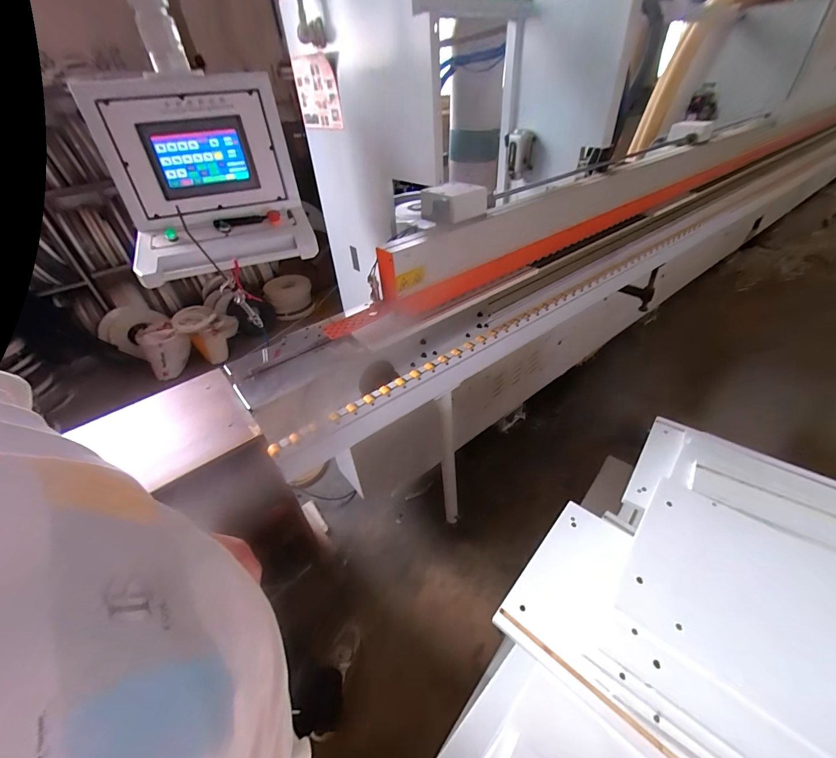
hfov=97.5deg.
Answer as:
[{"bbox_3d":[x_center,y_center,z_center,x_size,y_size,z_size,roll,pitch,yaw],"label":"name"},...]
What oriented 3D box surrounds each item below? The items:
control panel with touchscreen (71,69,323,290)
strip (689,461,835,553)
[{"bbox_3d":[-0.585,-0.569,1.030,0.513,0.422,0.370,-23,43,-21],"label":"control panel with touchscreen"},{"bbox_3d":[0.808,0.297,0.689,0.495,0.011,0.099,22,46,28],"label":"strip"}]

